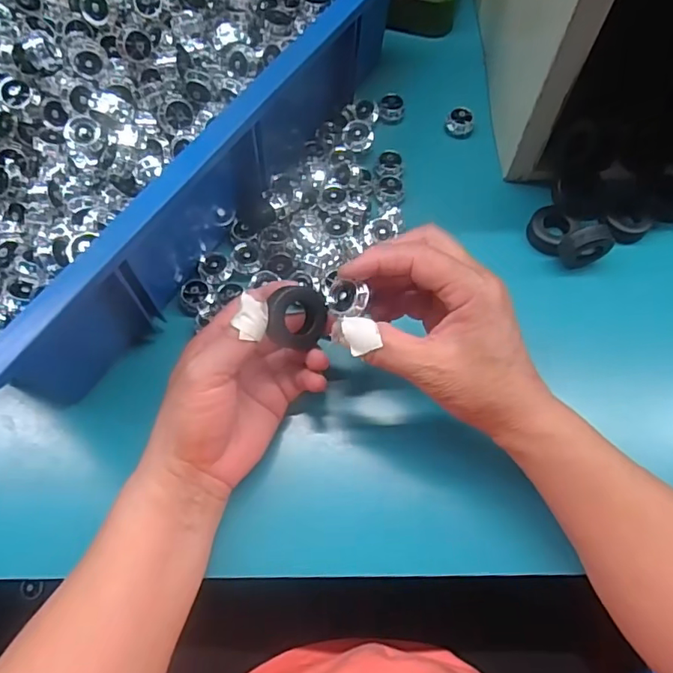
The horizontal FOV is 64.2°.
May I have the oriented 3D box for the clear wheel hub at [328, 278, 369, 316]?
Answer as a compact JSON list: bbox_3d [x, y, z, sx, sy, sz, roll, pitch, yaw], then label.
[{"bbox_3d":[0.007,-0.021,0.299,0.023,0.013,0.018,-16,83,32],"label":"clear wheel hub"}]

